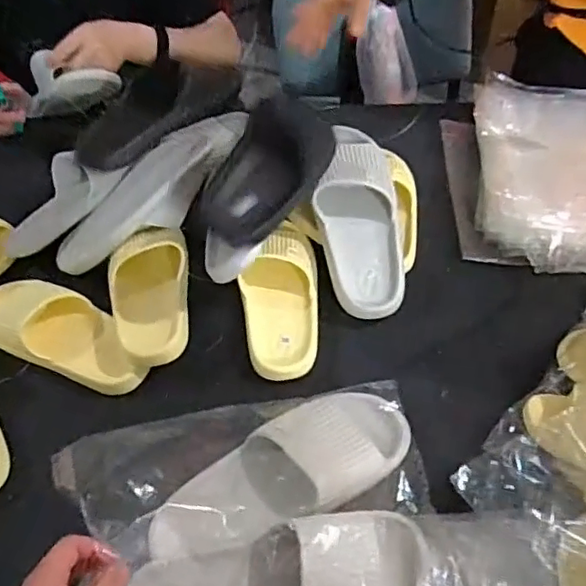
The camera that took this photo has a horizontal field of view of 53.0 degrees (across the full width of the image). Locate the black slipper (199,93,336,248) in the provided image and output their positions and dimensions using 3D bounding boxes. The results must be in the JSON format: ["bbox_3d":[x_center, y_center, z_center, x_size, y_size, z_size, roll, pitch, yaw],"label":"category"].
[{"bbox_3d":[-0.028,-0.158,0.731,0.114,0.081,0.244,38,49,-10],"label":"black slipper"}]

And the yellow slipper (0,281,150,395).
[{"bbox_3d":[-0.294,0.048,0.736,0.249,0.063,0.099,18,58,17],"label":"yellow slipper"}]

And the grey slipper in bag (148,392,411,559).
[{"bbox_3d":[-0.012,0.182,0.599,0.278,0.052,0.102,-24,55,-12],"label":"grey slipper in bag"}]

